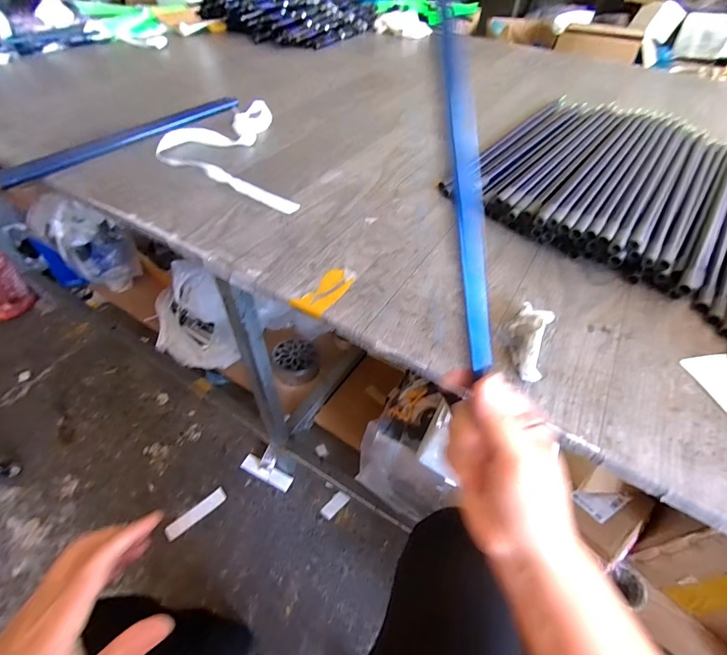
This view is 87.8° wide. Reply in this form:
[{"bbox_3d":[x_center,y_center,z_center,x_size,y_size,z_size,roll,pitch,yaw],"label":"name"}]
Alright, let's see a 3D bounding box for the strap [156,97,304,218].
[{"bbox_3d":[-0.260,-0.324,0.698,0.212,0.024,0.422,-11,49,-12],"label":"strap"}]

